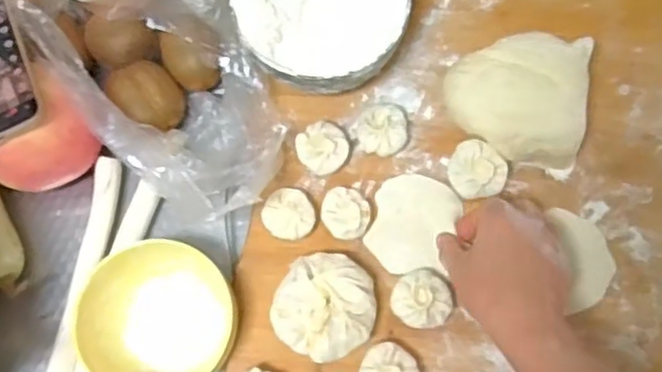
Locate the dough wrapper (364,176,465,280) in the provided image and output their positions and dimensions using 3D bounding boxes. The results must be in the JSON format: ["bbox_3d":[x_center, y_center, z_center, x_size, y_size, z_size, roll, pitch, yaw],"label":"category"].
[{"bbox_3d":[0.063,0.029,0.544,0.064,0.014,0.077,9,72,5],"label":"dough wrapper"}]

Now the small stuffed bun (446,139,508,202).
[{"bbox_3d":[0.112,-0.011,0.542,0.042,0.031,0.042,14,72,7],"label":"small stuffed bun"}]

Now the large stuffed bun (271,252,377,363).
[{"bbox_3d":[-0.003,0.088,0.508,0.068,0.042,0.072,-1,71,2],"label":"large stuffed bun"}]

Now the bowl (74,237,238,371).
[{"bbox_3d":[-0.124,0.100,0.529,0.104,0.072,0.106,-1,71,2],"label":"bowl"}]

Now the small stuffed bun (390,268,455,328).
[{"bbox_3d":[0.067,0.082,0.516,0.043,0.025,0.042,-1,71,2],"label":"small stuffed bun"}]

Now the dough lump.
[{"bbox_3d":[0.142,-0.067,0.547,0.106,0.054,0.102,4,71,3],"label":"dough lump"}]

